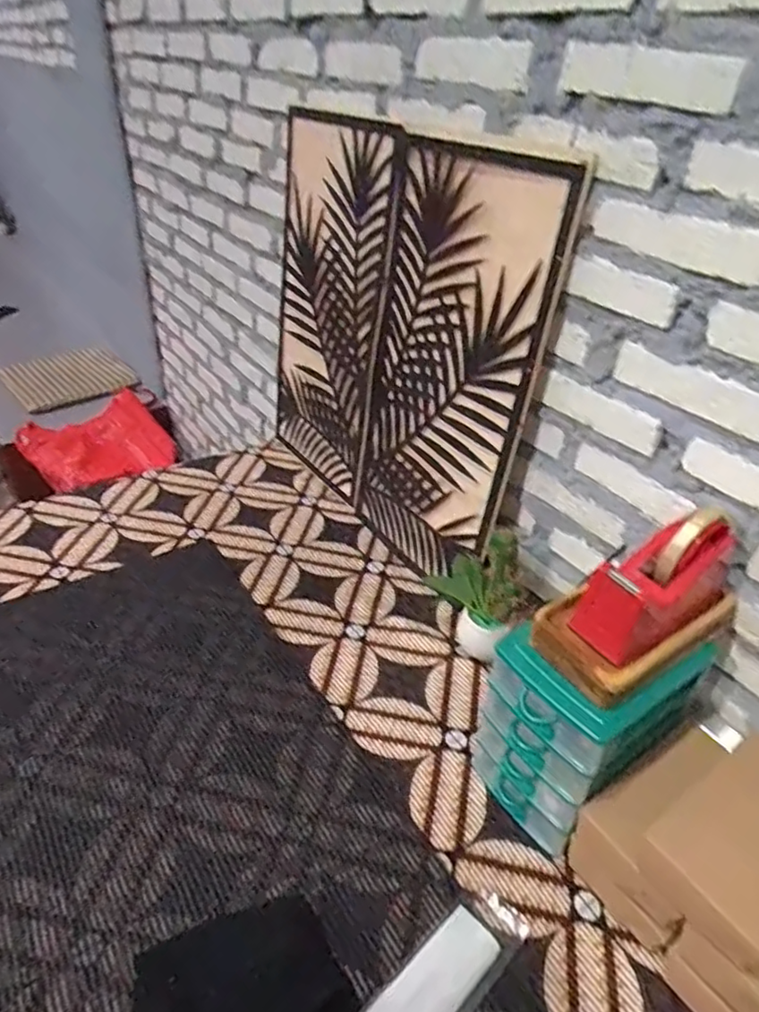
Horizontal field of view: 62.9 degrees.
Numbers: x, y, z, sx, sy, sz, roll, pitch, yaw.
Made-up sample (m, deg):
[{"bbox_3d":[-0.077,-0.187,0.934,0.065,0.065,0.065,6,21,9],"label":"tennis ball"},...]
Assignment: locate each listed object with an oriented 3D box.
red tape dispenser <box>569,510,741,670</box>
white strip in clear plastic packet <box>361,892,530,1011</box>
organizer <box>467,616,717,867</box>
[{"bbox_3d":[0.265,0.062,0.569,0.168,0.107,0.058,-17,41,-26],"label":"red tape dispenser"},{"bbox_3d":[0.049,0.415,0.533,0.202,0.021,0.062,-26,46,-37],"label":"white strip in clear plastic packet"},{"bbox_3d":[0.204,0.223,0.661,0.159,0.214,0.145,-21,43,-33],"label":"organizer"}]

